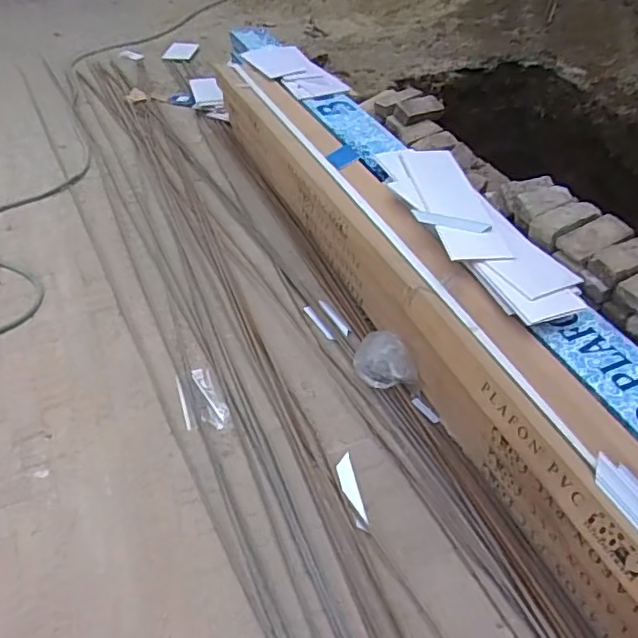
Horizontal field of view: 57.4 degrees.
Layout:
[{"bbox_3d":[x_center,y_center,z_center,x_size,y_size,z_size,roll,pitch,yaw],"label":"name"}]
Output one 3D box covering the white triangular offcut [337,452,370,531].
[{"bbox_3d":[0.093,0.497,1.676,0.048,0.006,0.240,-9,46,-9],"label":"white triangular offcut"}]

